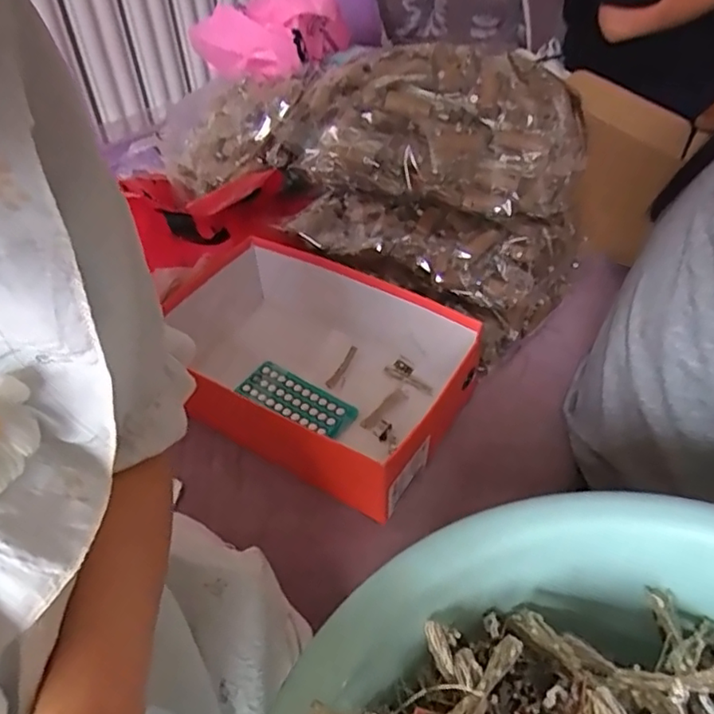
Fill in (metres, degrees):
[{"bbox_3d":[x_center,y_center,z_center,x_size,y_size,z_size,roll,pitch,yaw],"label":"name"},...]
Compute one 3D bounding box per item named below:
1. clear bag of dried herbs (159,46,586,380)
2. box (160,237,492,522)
[{"bbox_3d":[0.026,-0.232,0.758,0.487,0.232,0.272,28,51,29],"label":"clear bag of dried herbs"},{"bbox_3d":[-0.052,0.004,0.634,0.315,0.111,0.220,21,48,24],"label":"box"}]

